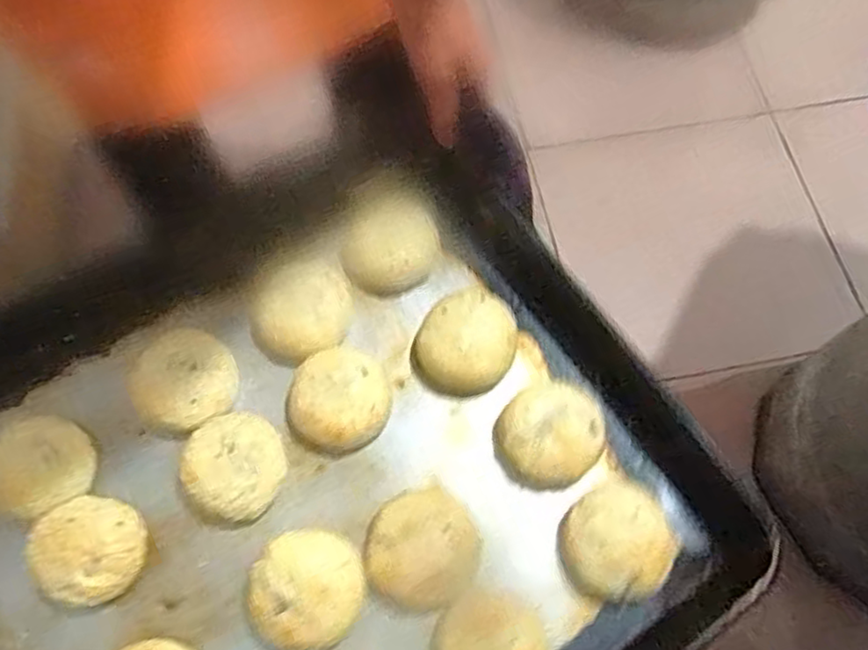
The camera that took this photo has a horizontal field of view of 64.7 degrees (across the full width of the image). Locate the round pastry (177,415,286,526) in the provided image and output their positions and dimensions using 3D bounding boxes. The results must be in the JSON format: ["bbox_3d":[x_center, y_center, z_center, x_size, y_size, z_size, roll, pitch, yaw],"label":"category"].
[{"bbox_3d":[-0.127,0.089,0.430,0.061,0.029,0.063,0,67,-1],"label":"round pastry"}]

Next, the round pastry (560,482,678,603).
[{"bbox_3d":[0.111,0.134,0.420,0.064,0.028,0.063,0,67,-1],"label":"round pastry"}]

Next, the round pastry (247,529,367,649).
[{"bbox_3d":[-0.075,0.157,0.406,0.066,0.030,0.066,0,67,-1],"label":"round pastry"}]

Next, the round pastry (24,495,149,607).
[{"bbox_3d":[-0.205,0.135,0.411,0.059,0.026,0.063,0,67,-1],"label":"round pastry"}]

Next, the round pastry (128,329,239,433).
[{"bbox_3d":[-0.162,0.036,0.445,0.062,0.023,0.063,0,67,-1],"label":"round pastry"}]

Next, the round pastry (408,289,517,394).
[{"bbox_3d":[0.022,0.013,0.462,0.064,0.027,0.068,0,67,-1],"label":"round pastry"}]

